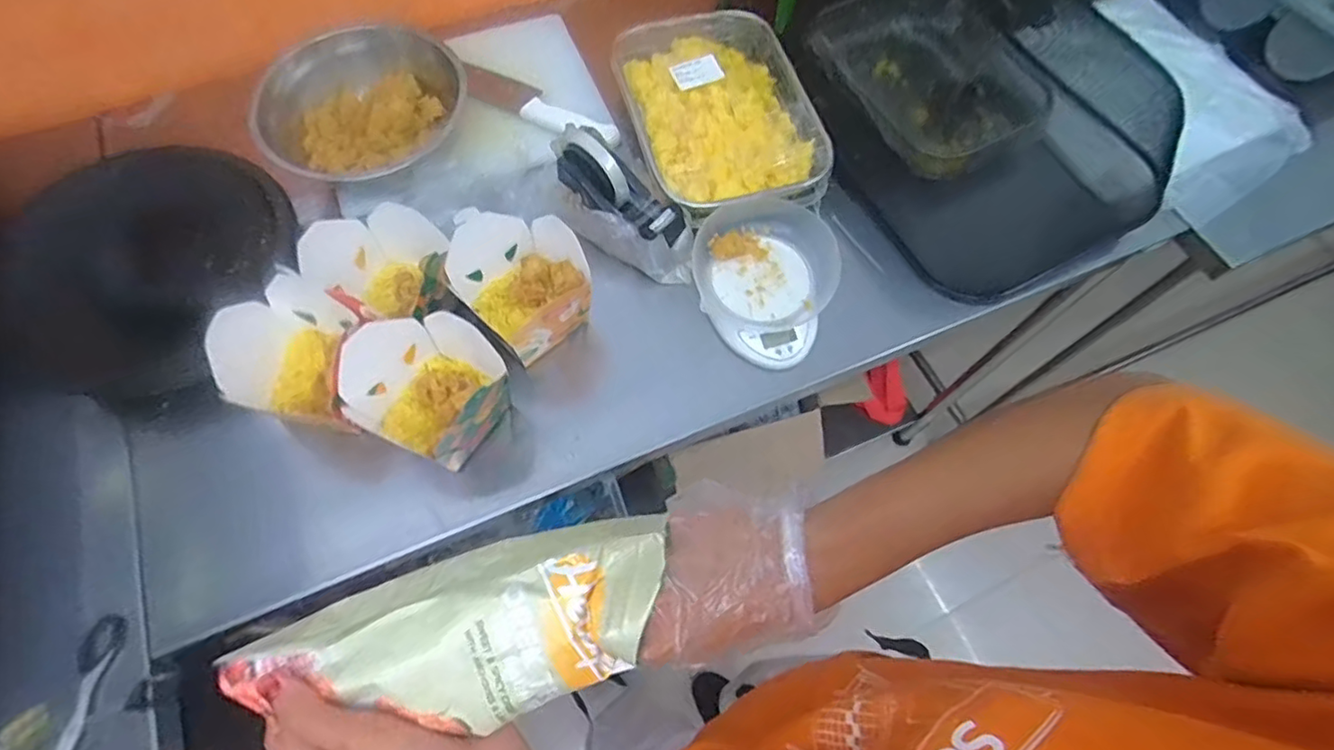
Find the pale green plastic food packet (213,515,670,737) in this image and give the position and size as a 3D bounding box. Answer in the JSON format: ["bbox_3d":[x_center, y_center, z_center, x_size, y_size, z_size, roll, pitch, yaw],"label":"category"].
[{"bbox_3d":[-0.098,0.124,0.289,0.198,0.029,0.075,-12,67,-3],"label":"pale green plastic food packet"}]

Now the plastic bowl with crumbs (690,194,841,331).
[{"bbox_3d":[0.106,-0.121,0.676,0.148,0.063,0.145,1,66,-2],"label":"plastic bowl with crumbs"}]

